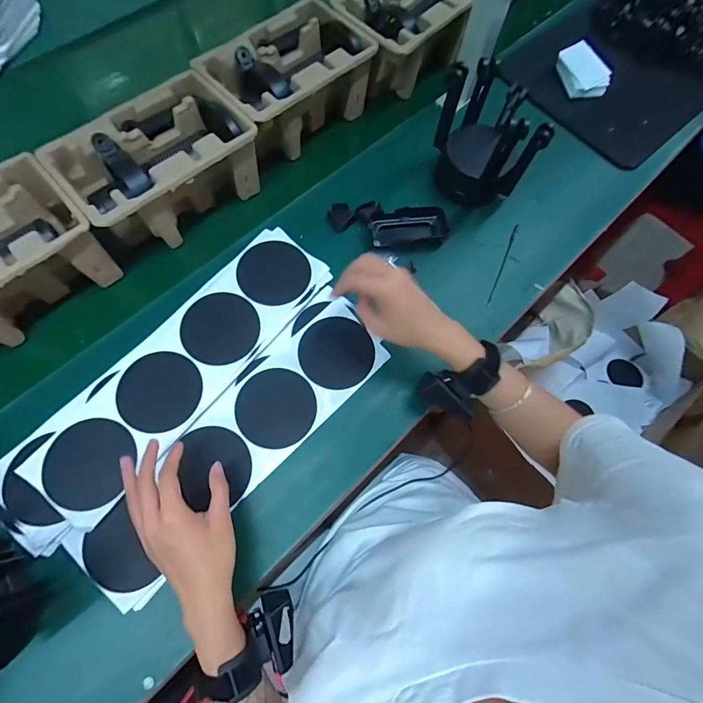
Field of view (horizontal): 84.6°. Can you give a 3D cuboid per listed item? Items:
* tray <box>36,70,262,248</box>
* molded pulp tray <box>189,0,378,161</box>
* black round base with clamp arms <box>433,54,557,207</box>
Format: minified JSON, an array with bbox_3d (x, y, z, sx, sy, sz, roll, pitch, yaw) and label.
[{"bbox_3d":[-0.246,-0.238,0.515,0.219,0.104,0.150,-40,74,-15],"label":"tray"},{"bbox_3d":[-0.088,-0.394,0.576,0.226,0.102,0.150,-42,74,-16],"label":"molded pulp tray"},{"bbox_3d":[0.191,-0.294,0.531,0.107,0.148,0.136,-36,73,-14],"label":"black round base with clamp arms"}]

